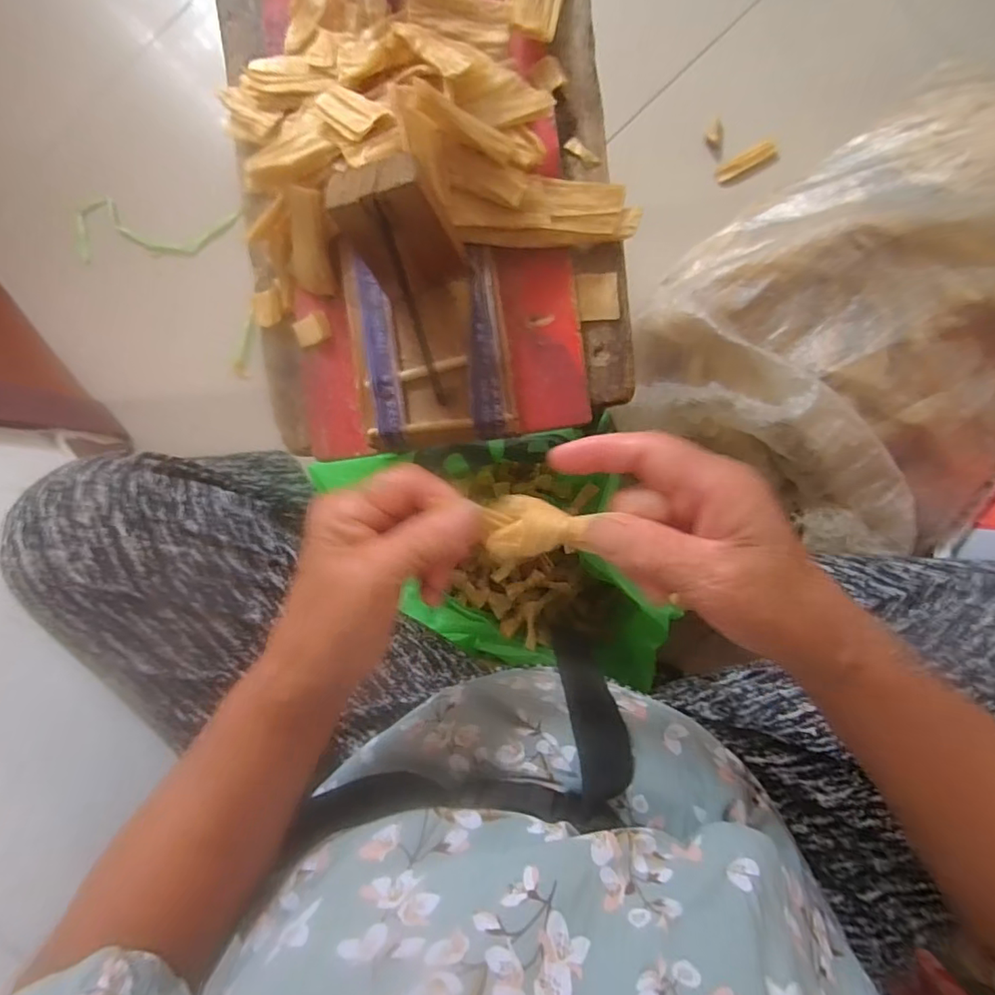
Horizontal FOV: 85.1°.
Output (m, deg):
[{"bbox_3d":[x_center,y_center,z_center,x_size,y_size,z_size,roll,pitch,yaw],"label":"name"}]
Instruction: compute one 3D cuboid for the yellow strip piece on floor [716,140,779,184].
[{"bbox_3d":[0.330,-0.445,0.716,0.082,0.007,0.025,-30,88,5],"label":"yellow strip piece on floor"}]

